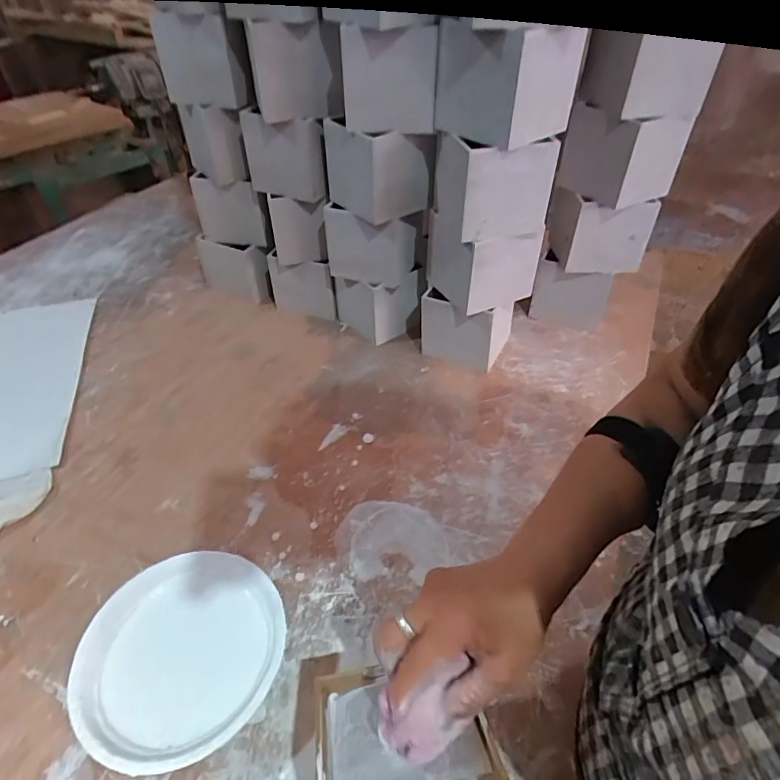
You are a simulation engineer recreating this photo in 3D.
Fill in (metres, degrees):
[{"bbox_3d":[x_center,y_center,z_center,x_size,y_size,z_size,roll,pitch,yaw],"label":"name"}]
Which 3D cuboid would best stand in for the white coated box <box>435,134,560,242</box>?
[{"bbox_3d":[0.123,-0.256,0.623,0.109,0.105,0.114,-14,44,-13],"label":"white coated box"}]

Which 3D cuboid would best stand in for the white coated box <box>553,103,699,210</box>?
[{"bbox_3d":[0.309,-0.317,0.677,0.122,0.104,0.095,-25,48,-24],"label":"white coated box"}]

